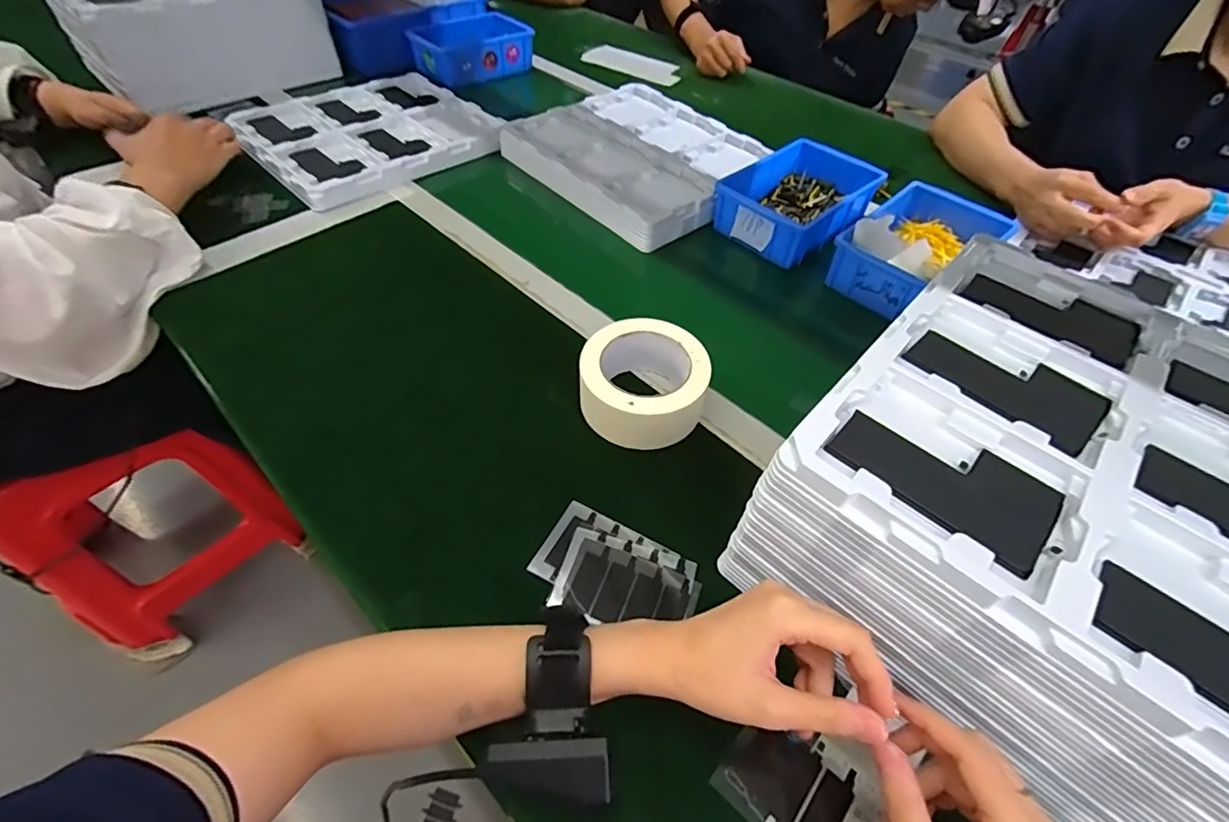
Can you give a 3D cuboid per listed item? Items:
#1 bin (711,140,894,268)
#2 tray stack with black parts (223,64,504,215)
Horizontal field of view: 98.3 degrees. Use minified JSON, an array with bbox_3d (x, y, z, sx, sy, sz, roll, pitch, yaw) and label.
[{"bbox_3d":[0.235,-0.272,0.684,0.141,0.056,0.198,36,59,24],"label":"bin"},{"bbox_3d":[-0.353,-0.411,0.772,0.311,0.025,0.304,-33,59,-25],"label":"tray stack with black parts"}]

